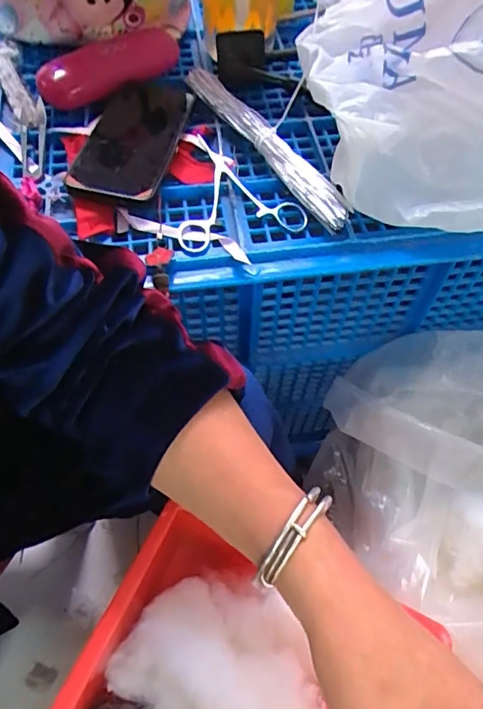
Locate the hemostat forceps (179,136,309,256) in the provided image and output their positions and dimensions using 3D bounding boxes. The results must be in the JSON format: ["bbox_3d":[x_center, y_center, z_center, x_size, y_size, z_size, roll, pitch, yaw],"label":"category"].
[{"bbox_3d":[-0.009,-0.152,0.459,0.113,0.016,0.125,-11,62,-7],"label":"hemostat forceps"}]

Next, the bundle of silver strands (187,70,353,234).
[{"bbox_3d":[0.019,-0.206,0.475,0.023,0.025,0.248,-29,66,-16],"label":"bundle of silver strands"}]

